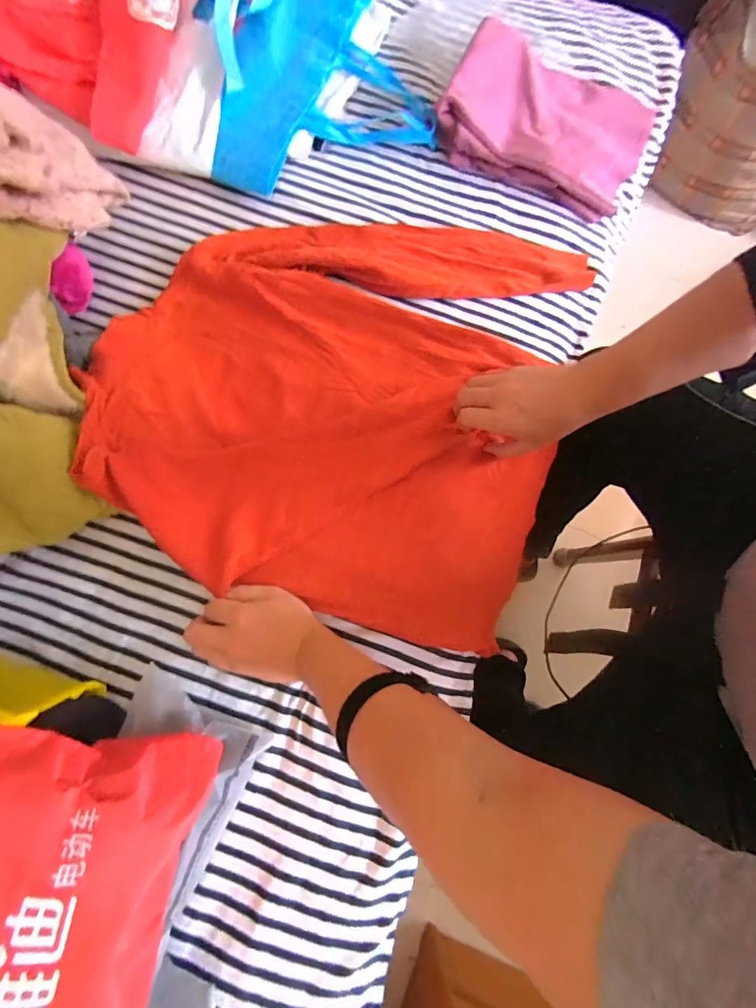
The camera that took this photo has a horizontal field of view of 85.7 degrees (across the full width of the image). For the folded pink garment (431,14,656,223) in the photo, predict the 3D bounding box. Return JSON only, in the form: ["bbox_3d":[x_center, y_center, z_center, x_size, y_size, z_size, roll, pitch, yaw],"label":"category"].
[{"bbox_3d":[0.246,-0.553,0.566,0.275,0.061,0.224,24,77,2],"label":"folded pink garment"}]

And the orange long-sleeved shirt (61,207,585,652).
[{"bbox_3d":[-0.039,-0.142,0.492,0.523,0.082,0.520,14,78,4],"label":"orange long-sleeved shirt"}]

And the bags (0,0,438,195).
[{"bbox_3d":[-0.231,-0.667,0.552,0.602,0.139,0.418,7,77,-2],"label":"bags"}]

